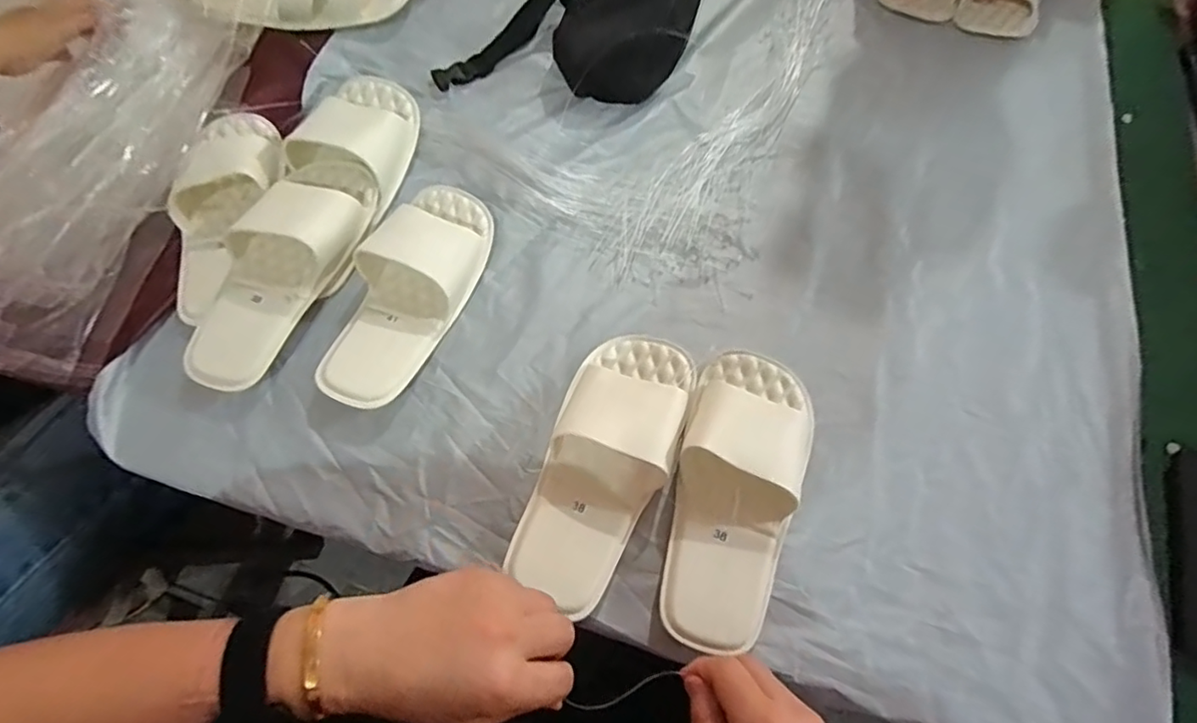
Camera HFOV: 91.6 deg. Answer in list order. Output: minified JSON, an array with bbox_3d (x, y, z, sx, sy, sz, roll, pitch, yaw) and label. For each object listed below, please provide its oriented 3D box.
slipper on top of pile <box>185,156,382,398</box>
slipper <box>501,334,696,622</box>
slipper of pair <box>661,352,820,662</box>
[{"bbox_3d":[-0.294,-0.093,0.530,0.097,0.050,0.242,24,69,10],"label":"slipper on top of pile"},{"bbox_3d":[0.007,0.079,0.471,0.099,0.051,0.236,18,68,8],"label":"slipper"},{"bbox_3d":[0.108,0.099,0.456,0.102,0.043,0.236,19,68,8],"label":"slipper of pair"}]

